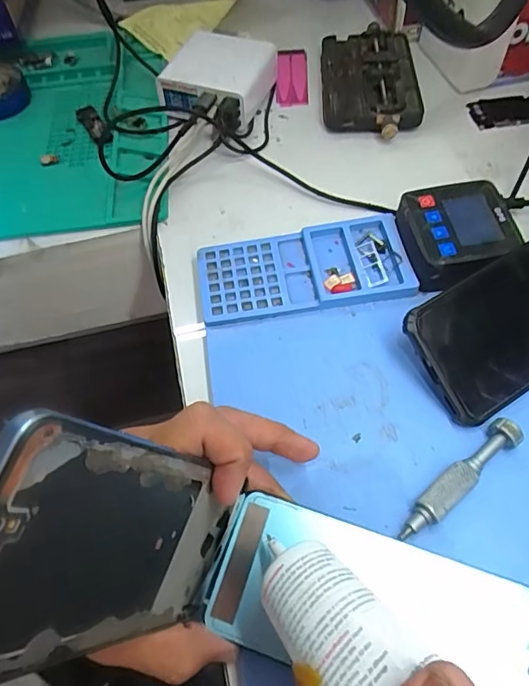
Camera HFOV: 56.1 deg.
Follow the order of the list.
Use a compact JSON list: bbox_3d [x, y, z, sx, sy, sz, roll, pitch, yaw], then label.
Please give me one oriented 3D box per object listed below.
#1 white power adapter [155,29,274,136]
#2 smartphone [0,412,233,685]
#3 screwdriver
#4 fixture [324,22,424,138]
[{"bbox_3d":[-0.045,-0.251,0.475,0.088,0.041,0.103,18,61,16],"label":"white power adapter"},{"bbox_3d":[-0.051,0.073,0.179,0.008,0.149,0.071,16,77,24],"label":"smartphone"},{"bbox_3d":[0.107,0.075,0.275,0.091,0.014,0.017,-35,61,-16],"label":"screwdriver"},{"bbox_3d":[0.102,-0.257,0.487,0.089,0.023,0.172,0,58,5],"label":"fixture"}]

